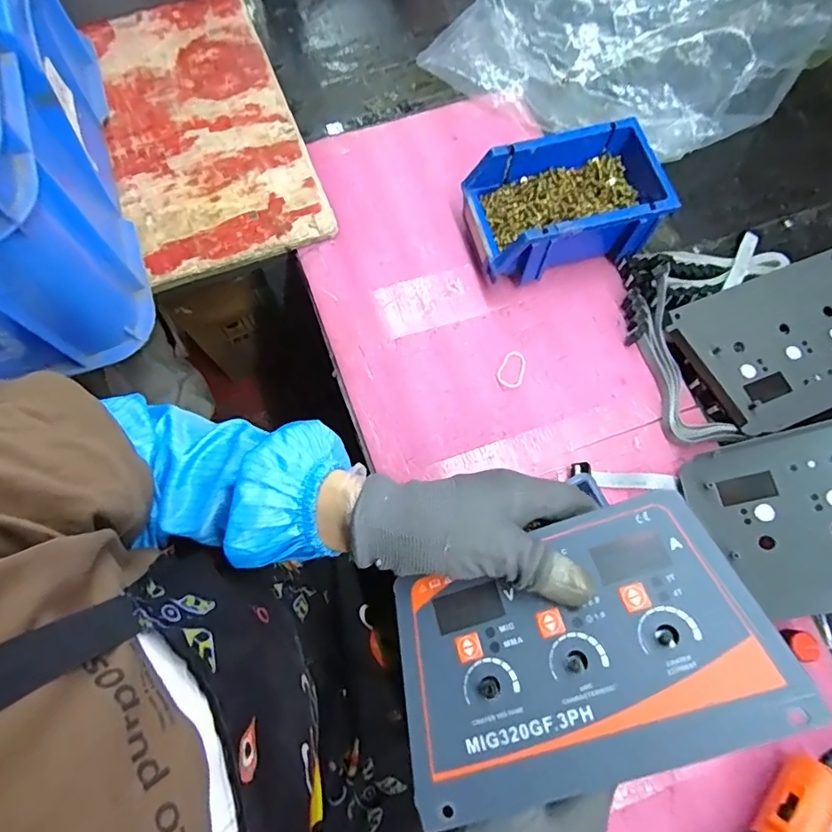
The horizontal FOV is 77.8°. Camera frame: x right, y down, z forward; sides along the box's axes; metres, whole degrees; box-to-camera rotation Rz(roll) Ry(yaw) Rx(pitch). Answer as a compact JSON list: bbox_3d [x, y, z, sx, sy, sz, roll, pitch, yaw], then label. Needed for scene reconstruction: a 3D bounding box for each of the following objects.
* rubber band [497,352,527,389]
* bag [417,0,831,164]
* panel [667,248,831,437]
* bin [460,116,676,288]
[{"bbox_3d":[0.085,-0.042,0.456,0.023,0.004,0.035,14,73,4],"label":"rubber band"},{"bbox_3d":[0.229,-0.401,0.537,0.358,0.079,0.276,34,76,10],"label":"bag"},{"bbox_3d":[0.340,-0.068,0.459,0.197,0.025,0.129,-22,74,-7],"label":"panel"},{"bbox_3d":[0.133,-0.187,0.465,0.166,0.073,0.102,-14,73,-5],"label":"bin"}]

